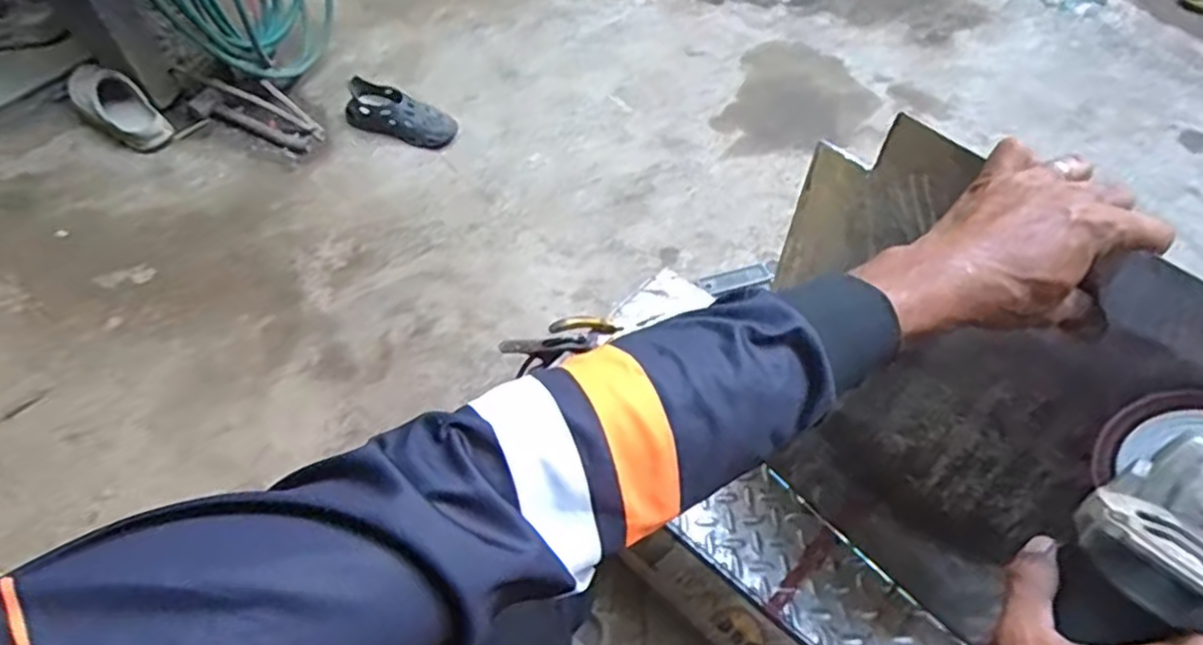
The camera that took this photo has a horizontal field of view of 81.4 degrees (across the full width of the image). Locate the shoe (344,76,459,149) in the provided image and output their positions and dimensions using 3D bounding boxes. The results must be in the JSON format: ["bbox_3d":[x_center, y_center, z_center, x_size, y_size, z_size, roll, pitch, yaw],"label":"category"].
[{"bbox_3d":[-0.475,-0.479,1.632,0.273,0.074,0.112,19,57,15],"label":"shoe"}]

